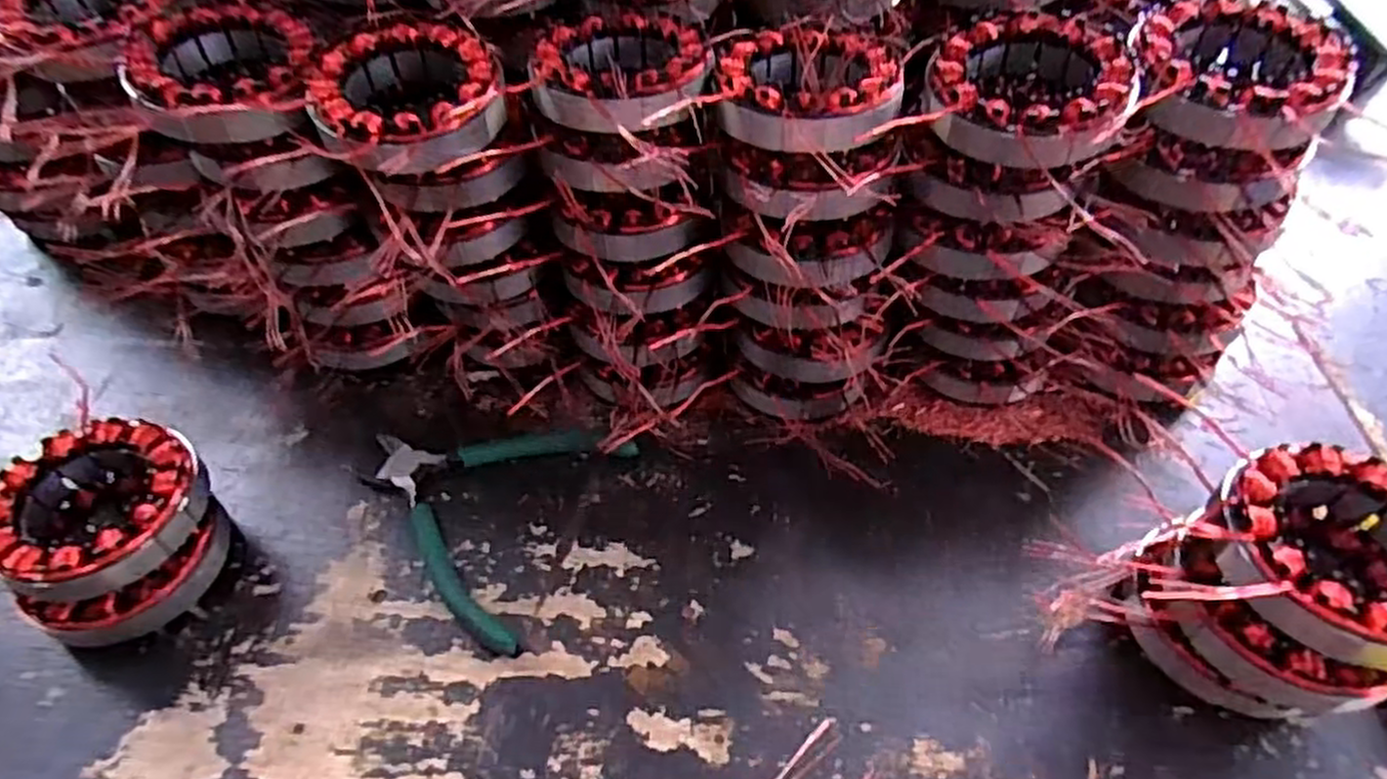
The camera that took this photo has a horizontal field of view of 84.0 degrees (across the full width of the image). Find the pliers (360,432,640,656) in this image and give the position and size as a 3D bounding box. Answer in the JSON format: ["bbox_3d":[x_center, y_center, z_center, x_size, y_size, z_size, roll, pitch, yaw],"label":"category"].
[{"bbox_3d":[-0.118,0.054,0.411,0.131,0.017,0.129,20,54,16],"label":"pliers"}]

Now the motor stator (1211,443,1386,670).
[{"bbox_3d":[0.252,0.068,0.308,0.087,0.045,0.084,-29,57,-21],"label":"motor stator"}]

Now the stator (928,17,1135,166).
[{"bbox_3d":[0.150,-0.131,0.350,0.087,0.034,0.093,11,52,9],"label":"stator"}]

